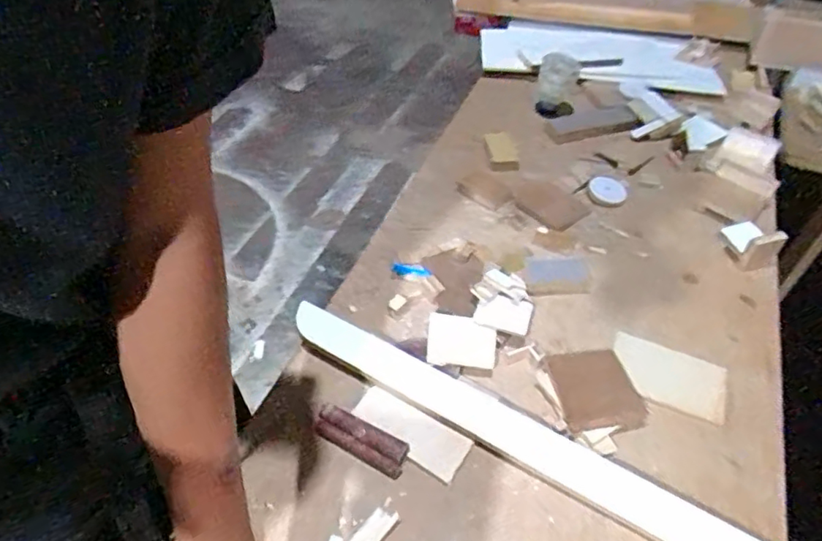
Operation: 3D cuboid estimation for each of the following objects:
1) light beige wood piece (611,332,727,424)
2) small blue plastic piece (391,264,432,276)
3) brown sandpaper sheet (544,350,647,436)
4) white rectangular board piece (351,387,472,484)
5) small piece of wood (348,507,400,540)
[{"bbox_3d":[0.295,0.119,0.672,0.125,0.009,0.075,21,49,16],"label":"light beige wood piece"},{"bbox_3d":[0.001,-0.001,0.769,0.052,0.008,0.022,4,47,3],"label":"small blue plastic piece"},{"bbox_3d":[0.204,0.127,0.644,0.089,0.019,0.104,-4,46,-6],"label":"brown sandpaper sheet"},{"bbox_3d":[-0.002,0.167,0.612,0.123,0.012,0.051,25,50,20],"label":"white rectangular board piece"},{"bbox_3d":[-0.038,0.245,0.541,0.023,0.013,0.057,35,54,27],"label":"small piece of wood"}]

